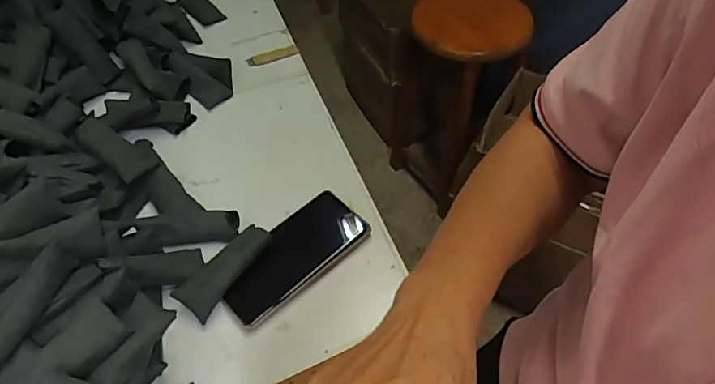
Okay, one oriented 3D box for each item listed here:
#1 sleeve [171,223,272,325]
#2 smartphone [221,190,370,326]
[{"bbox_3d":[-0.130,0.076,0.482,0.040,0.024,0.100,27,59,23],"label":"sleeve"},{"bbox_3d":[-0.066,0.062,0.499,0.158,0.011,0.073,-35,58,-21],"label":"smartphone"}]

